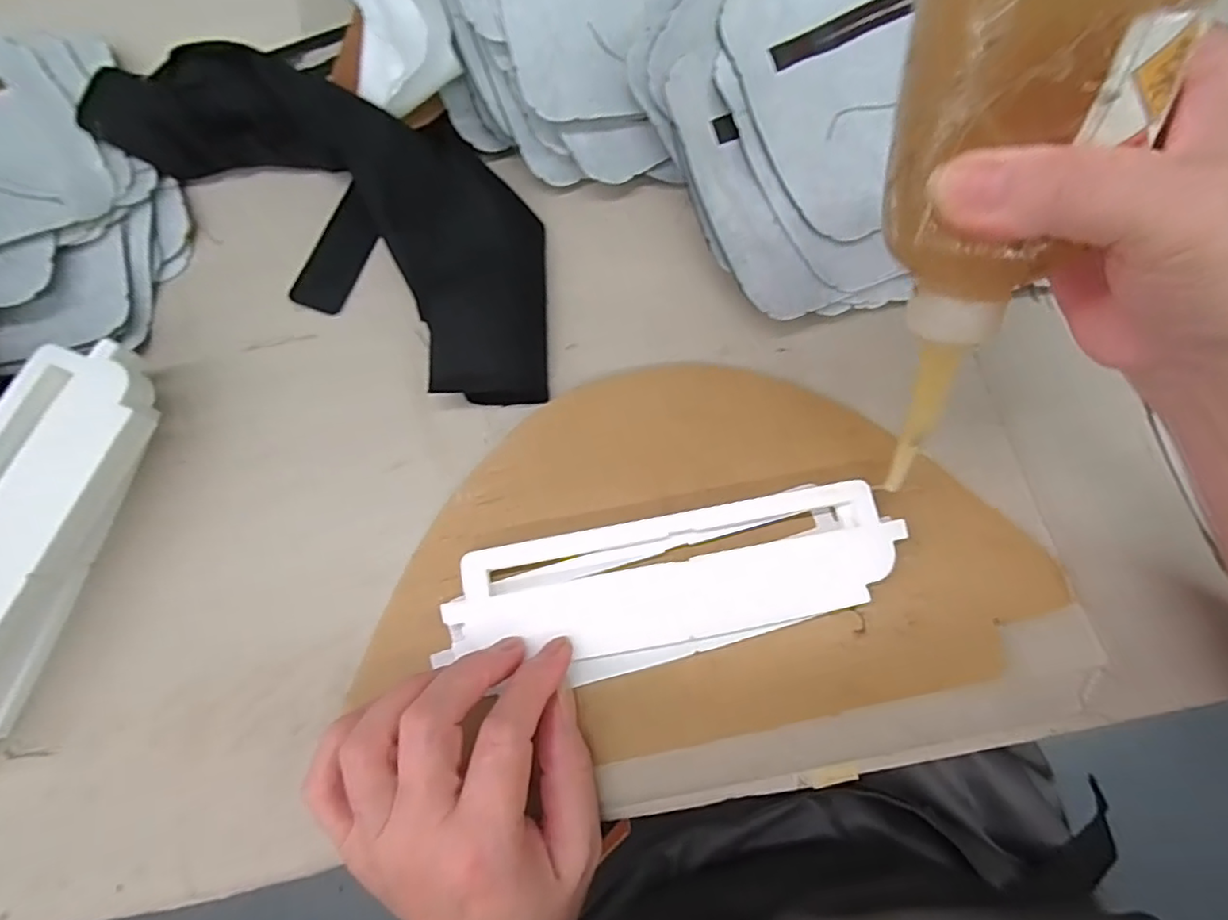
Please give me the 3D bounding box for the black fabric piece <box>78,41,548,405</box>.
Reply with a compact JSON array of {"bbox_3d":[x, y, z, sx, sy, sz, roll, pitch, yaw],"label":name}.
[{"bbox_3d":[-0.123,-0.129,0.297,0.254,0.047,0.108,34,77,11],"label":"black fabric piece"}]

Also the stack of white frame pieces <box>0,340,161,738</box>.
[{"bbox_3d":[-0.260,0.039,0.251,0.061,0.030,0.185,21,79,5],"label":"stack of white frame pieces"}]

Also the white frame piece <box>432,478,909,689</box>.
[{"bbox_3d":[0.024,0.053,0.259,0.185,0.011,0.061,-10,74,0],"label":"white frame piece"}]

